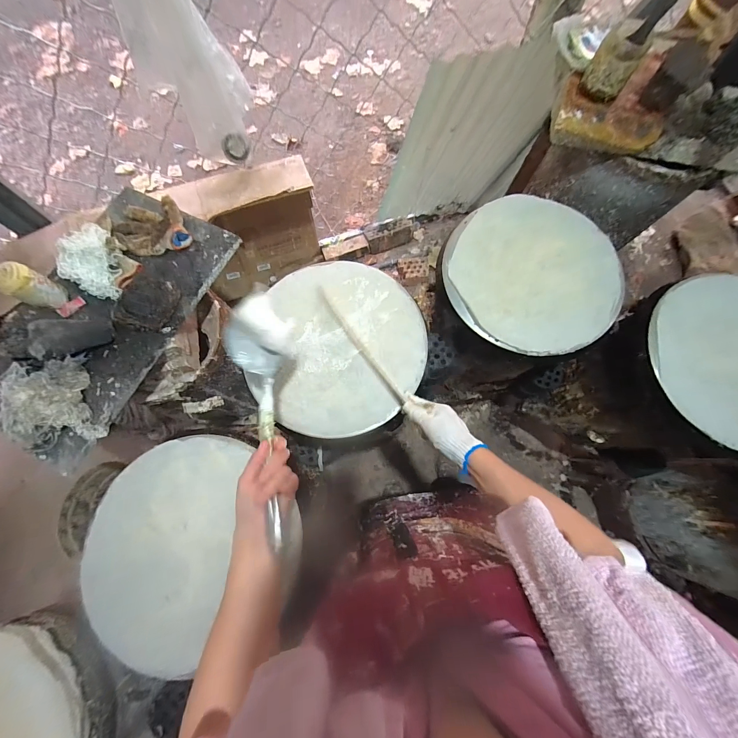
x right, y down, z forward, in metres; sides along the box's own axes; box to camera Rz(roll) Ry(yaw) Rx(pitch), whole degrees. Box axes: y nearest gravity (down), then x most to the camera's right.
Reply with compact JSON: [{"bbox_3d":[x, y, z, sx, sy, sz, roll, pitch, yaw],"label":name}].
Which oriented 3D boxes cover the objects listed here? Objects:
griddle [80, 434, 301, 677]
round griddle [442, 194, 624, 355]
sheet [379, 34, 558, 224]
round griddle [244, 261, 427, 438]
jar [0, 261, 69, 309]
[{"bbox_3d":[-0.338,0.320,0.563,0.380,0.042,0.334,-37,78,-8],"label":"griddle"},{"bbox_3d":[0.364,-0.216,0.694,0.370,0.025,0.366,0,76,1],"label":"round griddle"},{"bbox_3d":[0.362,-0.789,1.188,0.549,0.849,0.062,-14,92,-6],"label":"sheet"},{"bbox_3d":[-0.056,-0.049,0.660,0.342,0.025,0.374,0,76,1],"label":"round griddle"},{"bbox_3d":[-0.695,-0.169,0.648,0.057,0.096,0.067,26,78,7],"label":"jar"}]

